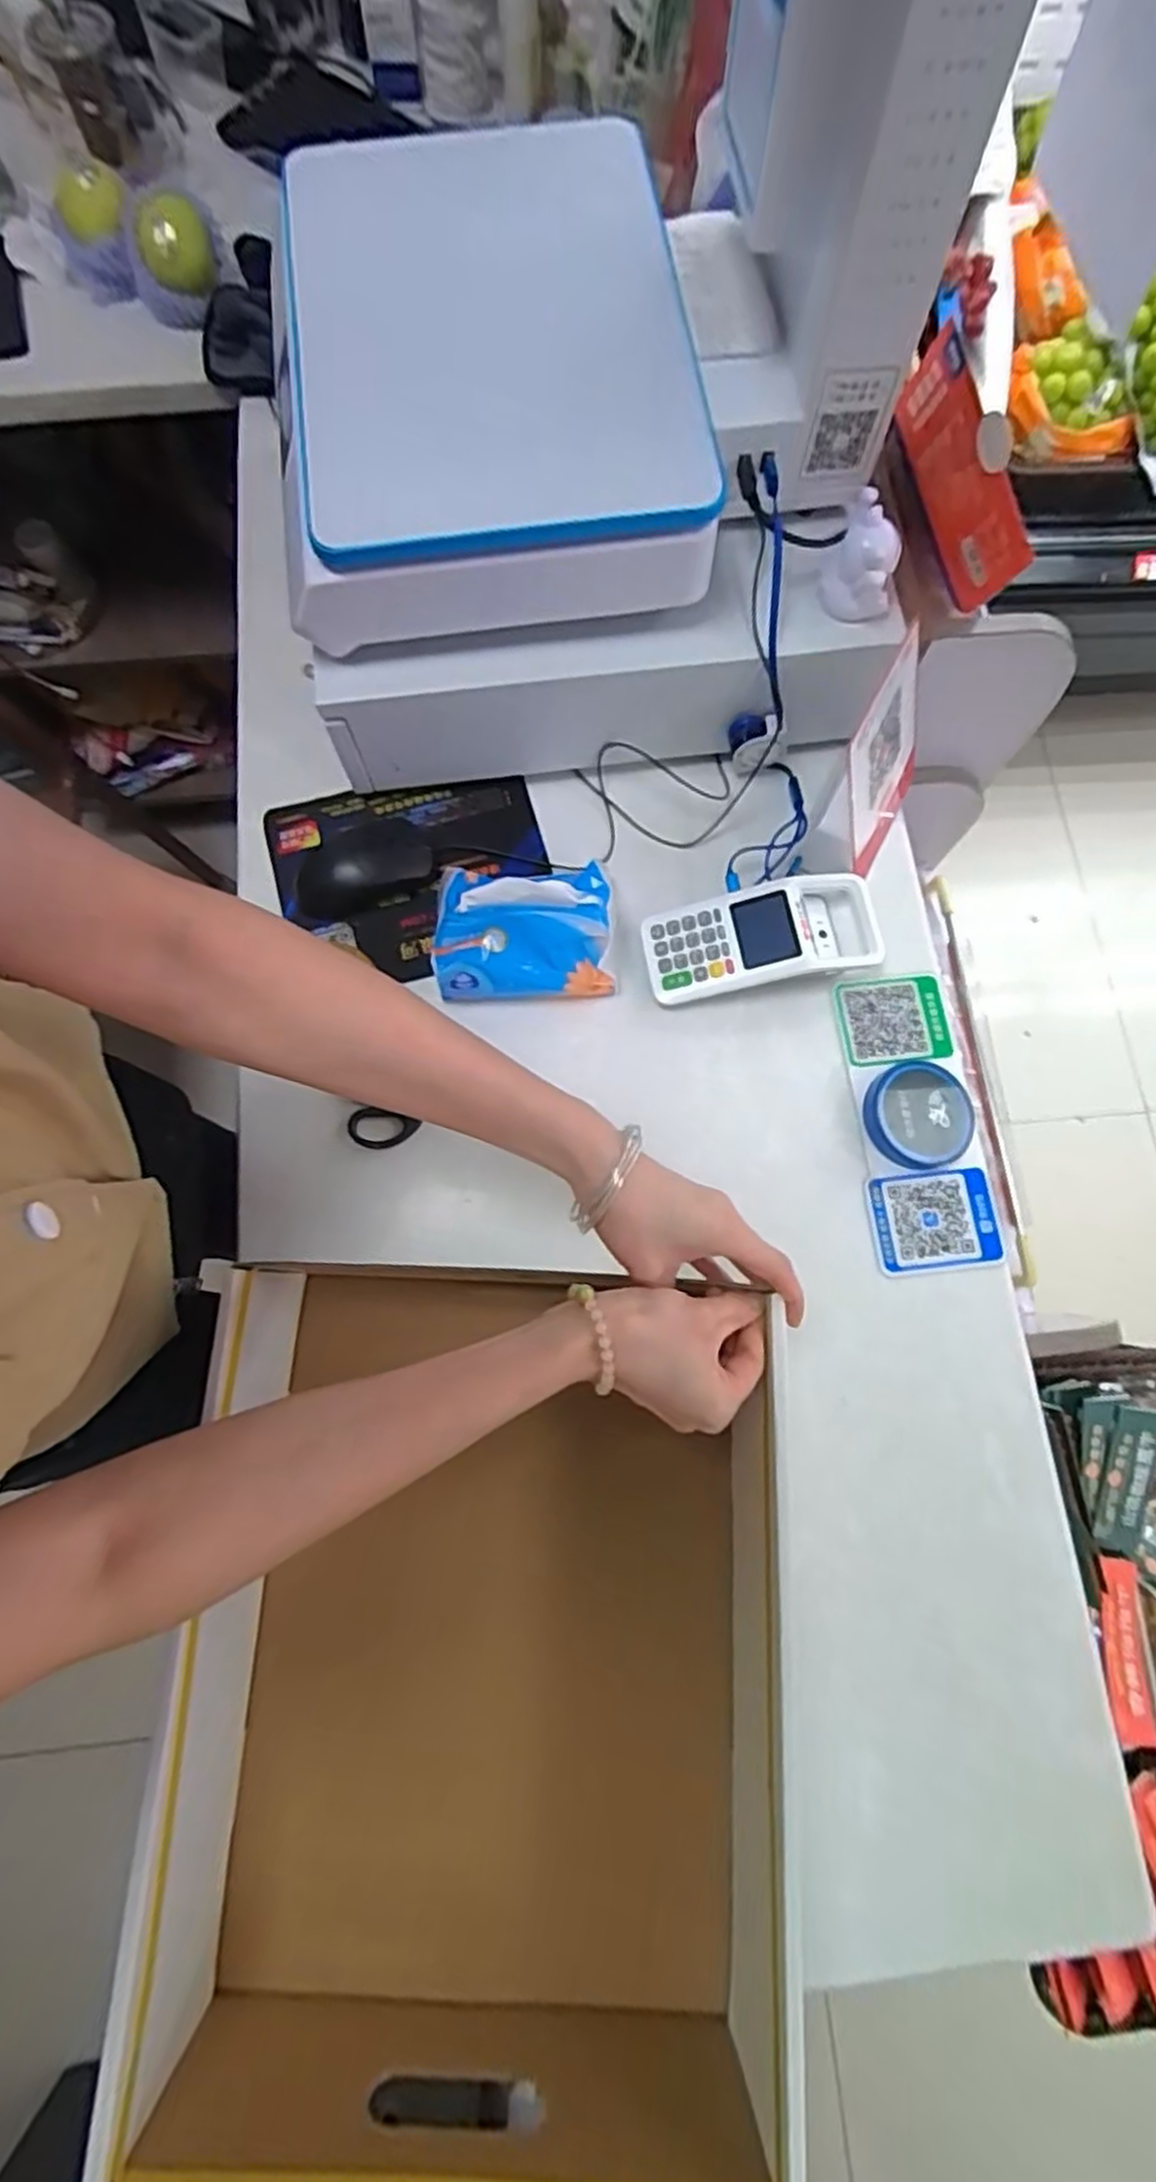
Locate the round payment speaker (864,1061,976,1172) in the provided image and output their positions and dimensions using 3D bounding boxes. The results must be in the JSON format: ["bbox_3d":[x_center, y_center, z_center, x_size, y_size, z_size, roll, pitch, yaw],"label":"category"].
[{"bbox_3d":[0.250,0.017,0.570,0.071,0.021,0.077,0,76,0],"label":"round payment speaker"}]

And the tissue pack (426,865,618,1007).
[{"bbox_3d":[-0.042,-0.125,0.572,0.132,0.079,0.100,-4,76,-1],"label":"tissue pack"}]

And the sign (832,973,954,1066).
[{"bbox_3d":[0.245,-0.055,0.601,0.081,0.006,0.070,-9,79,1],"label":"sign"}]

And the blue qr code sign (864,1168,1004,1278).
[{"bbox_3d":[0.259,0.095,0.564,0.092,0.005,0.070,-6,76,-2],"label":"blue qr code sign"}]

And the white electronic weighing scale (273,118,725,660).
[{"bbox_3d":[-0.065,-0.480,0.530,0.263,0.094,0.335,-8,76,-2],"label":"white electronic weighing scale"}]

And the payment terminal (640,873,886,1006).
[{"bbox_3d":[0.142,-0.115,0.598,0.177,0.050,0.074,-11,77,-3],"label":"payment terminal"}]

